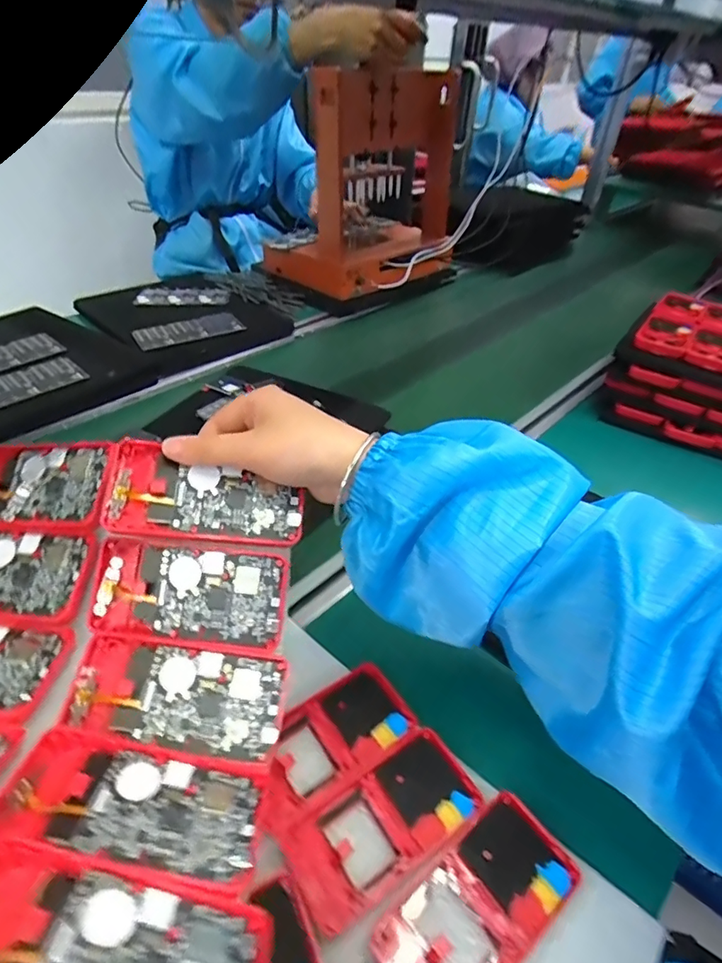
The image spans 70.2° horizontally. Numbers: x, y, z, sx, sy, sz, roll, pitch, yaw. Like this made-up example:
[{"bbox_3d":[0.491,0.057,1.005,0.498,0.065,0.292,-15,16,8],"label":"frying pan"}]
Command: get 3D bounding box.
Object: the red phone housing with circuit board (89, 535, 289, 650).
[{"bbox_3d":[-0.109,0.071,0.330,0.120,0.010,0.057,7,82,3],"label":"red phone housing with circuit board"}]

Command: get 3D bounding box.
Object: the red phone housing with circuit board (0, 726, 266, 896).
[{"bbox_3d":[-0.110,0.160,0.253,0.119,0.013,0.063,15,22,-6],"label":"red phone housing with circuit board"}]

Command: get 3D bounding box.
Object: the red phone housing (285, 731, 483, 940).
[{"bbox_3d":[0.015,0.214,0.325,0.121,0.009,0.059,-22,50,-28],"label":"red phone housing"}]

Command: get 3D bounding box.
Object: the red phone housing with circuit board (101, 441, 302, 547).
[{"bbox_3d":[-0.099,0.010,0.332,0.122,0.004,0.057,9,69,-8],"label":"red phone housing with circuit board"}]

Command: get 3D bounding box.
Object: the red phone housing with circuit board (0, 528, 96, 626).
[{"bbox_3d":[-0.240,0.059,0.338,0.125,0.006,0.059,4,60,8],"label":"red phone housing with circuit board"}]

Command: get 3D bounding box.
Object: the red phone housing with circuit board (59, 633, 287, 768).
[{"bbox_3d":[-0.108,0.128,0.302,0.119,0.011,0.058,9,56,-2],"label":"red phone housing with circuit board"}]

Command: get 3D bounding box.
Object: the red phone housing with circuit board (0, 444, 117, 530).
[{"bbox_3d":[-0.234,0.002,0.360,0.127,0.010,0.060,1,67,15],"label":"red phone housing with circuit board"}]

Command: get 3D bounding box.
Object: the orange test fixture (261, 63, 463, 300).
[{"bbox_3d":[0.019,-0.550,0.958,0.295,0.319,0.275,-30,54,-34],"label":"orange test fixture"}]

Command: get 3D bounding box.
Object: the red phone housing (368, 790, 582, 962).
[{"bbox_3d":[0.068,0.245,0.295,0.120,0.008,0.059,-26,51,-31],"label":"red phone housing"}]

